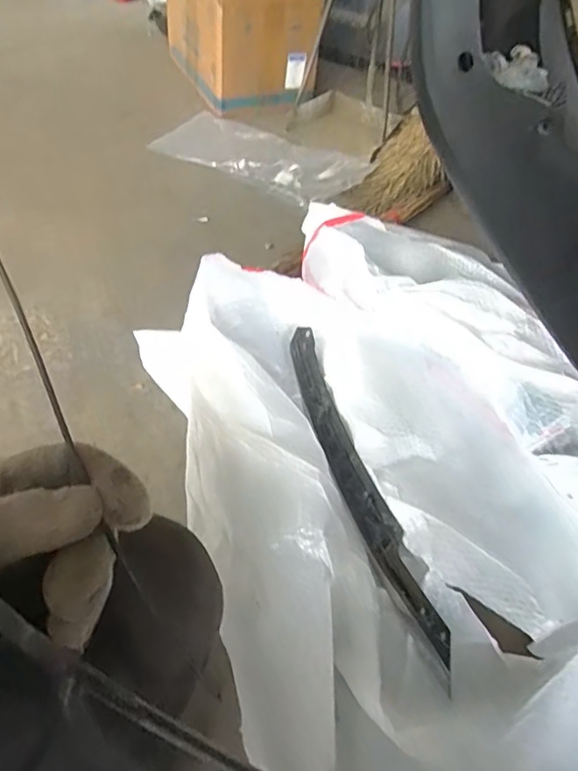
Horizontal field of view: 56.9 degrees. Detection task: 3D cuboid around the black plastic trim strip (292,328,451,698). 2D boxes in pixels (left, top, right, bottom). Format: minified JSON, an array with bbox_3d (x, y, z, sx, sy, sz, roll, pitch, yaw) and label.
[{"bbox_3d":[0.101,0.135,0.844,0.059,0.040,0.590,-10,52,-17],"label":"black plastic trim strip"}]

